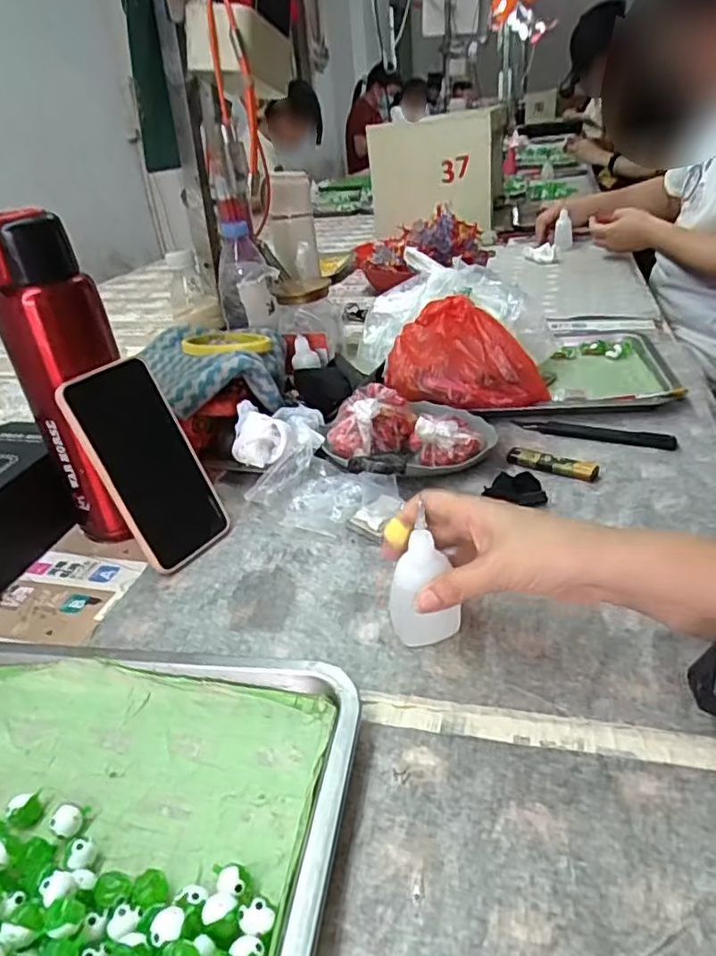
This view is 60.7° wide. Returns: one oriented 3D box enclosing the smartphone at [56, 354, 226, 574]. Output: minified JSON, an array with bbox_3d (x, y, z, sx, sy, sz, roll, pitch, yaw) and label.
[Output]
[{"bbox_3d":[-0.165,-0.011,0.488,0.012,0.161,0.076,-9,22,43],"label":"smartphone"}]

